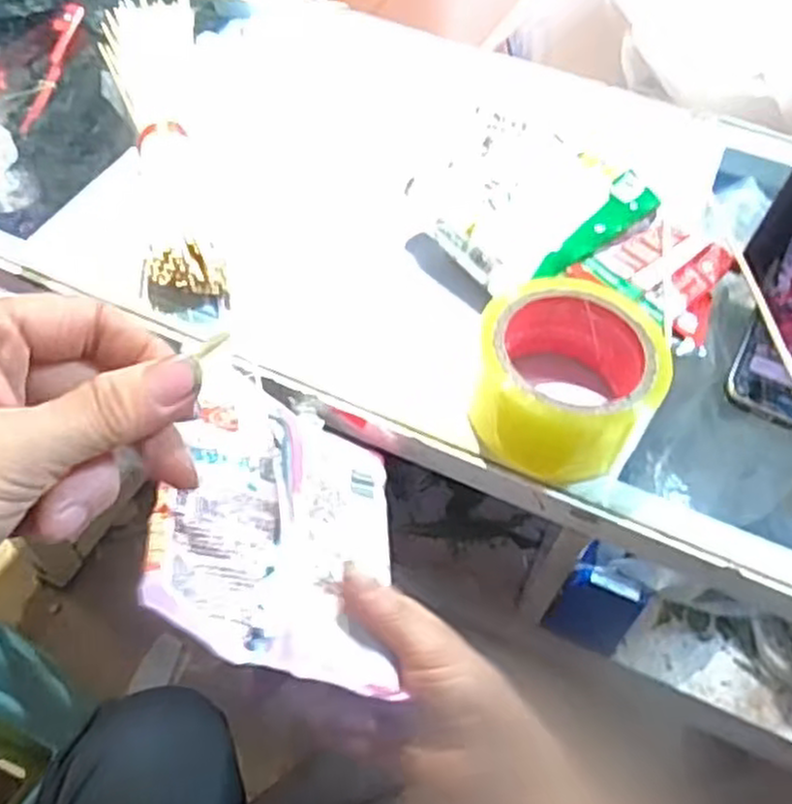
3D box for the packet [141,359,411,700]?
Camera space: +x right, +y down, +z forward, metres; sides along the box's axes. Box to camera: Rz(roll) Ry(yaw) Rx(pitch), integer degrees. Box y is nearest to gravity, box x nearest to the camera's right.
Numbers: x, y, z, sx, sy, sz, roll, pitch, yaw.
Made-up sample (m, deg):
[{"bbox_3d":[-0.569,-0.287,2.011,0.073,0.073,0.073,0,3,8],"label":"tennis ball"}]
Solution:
[{"bbox_3d":[-0.052,0.046,0.354,0.116,0.018,0.169,25,30,-26],"label":"packet"}]

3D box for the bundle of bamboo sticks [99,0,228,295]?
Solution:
[{"bbox_3d":[-0.168,-0.195,0.551,0.070,0.049,0.342,-10,56,-12],"label":"bundle of bamboo sticks"}]

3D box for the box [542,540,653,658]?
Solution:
[{"bbox_3d":[0.133,0.128,0.500,0.046,0.078,0.033,23,56,12],"label":"box"}]

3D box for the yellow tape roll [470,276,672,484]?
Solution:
[{"bbox_3d":[0.091,-0.011,0.418,0.095,0.058,0.096,2,54,-3],"label":"yellow tape roll"}]

